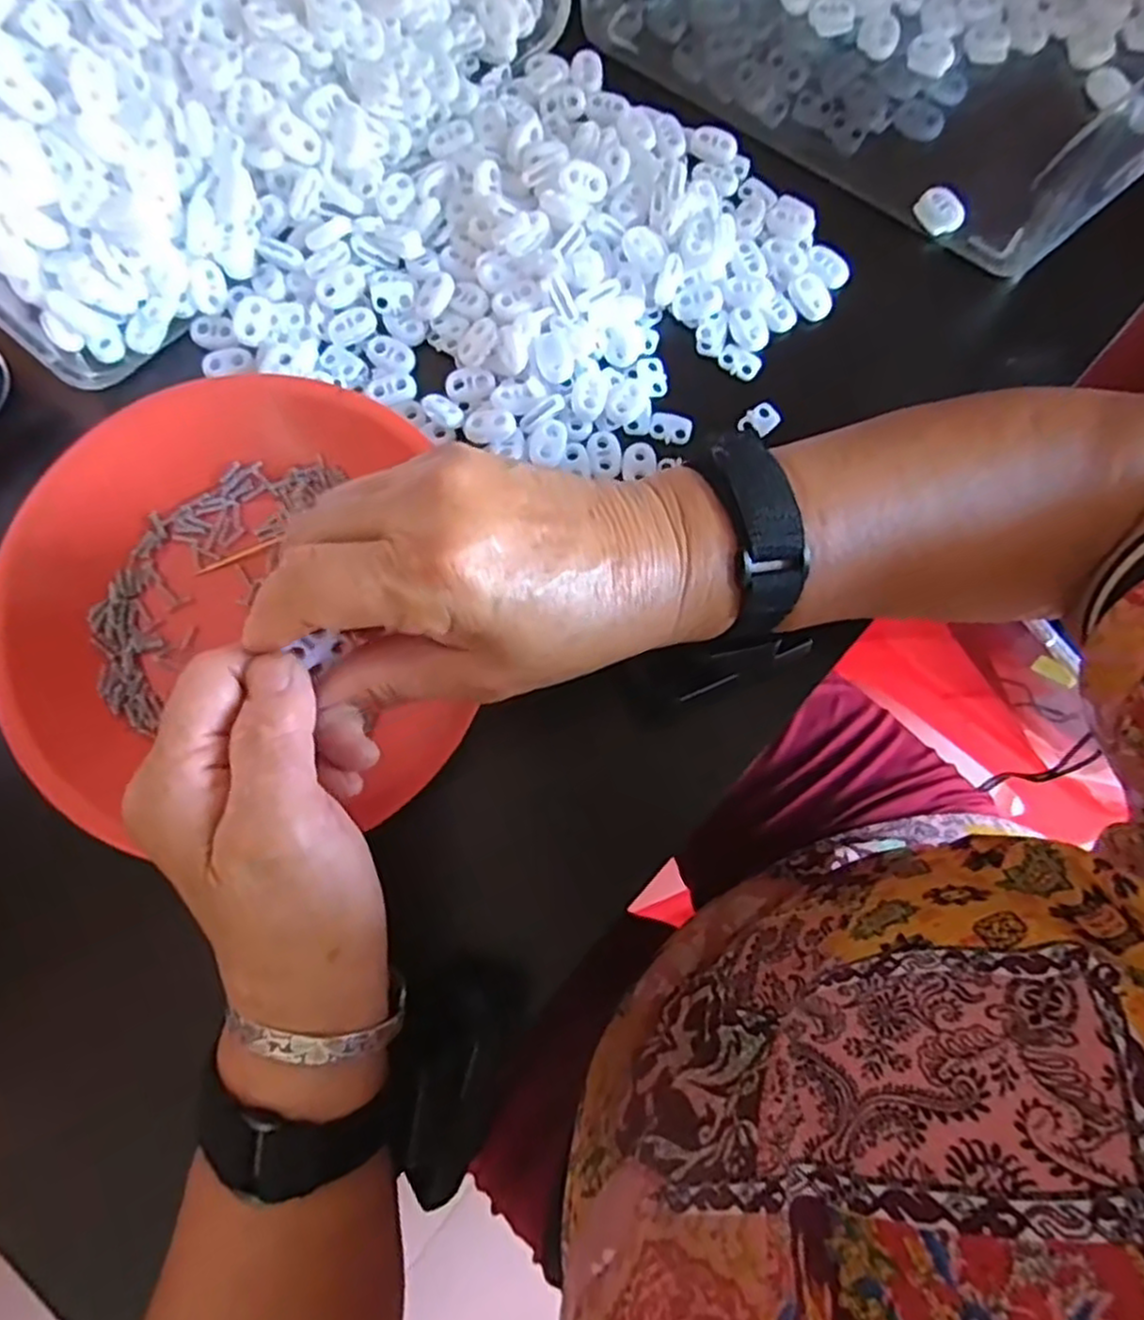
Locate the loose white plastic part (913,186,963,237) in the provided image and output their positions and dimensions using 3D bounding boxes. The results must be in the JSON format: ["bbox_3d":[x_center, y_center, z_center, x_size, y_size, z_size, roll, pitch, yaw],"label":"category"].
[{"bbox_3d":[0.174,-0.213,0.350,0.017,0.009,0.023,-44,83,-8],"label":"loose white plastic part"}]

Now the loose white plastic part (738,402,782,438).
[{"bbox_3d":[0.086,-0.109,0.337,0.017,0.007,0.014,-39,83,-7],"label":"loose white plastic part"}]

